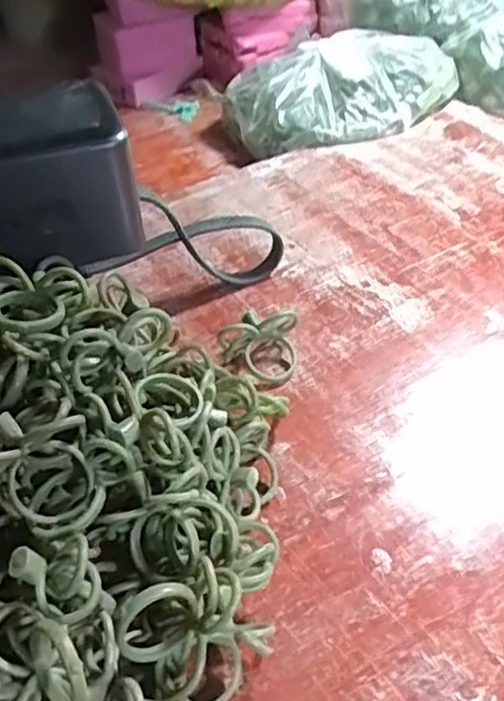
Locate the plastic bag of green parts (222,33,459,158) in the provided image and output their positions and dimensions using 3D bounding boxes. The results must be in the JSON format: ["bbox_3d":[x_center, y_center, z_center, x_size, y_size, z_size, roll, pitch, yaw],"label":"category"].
[{"bbox_3d":[0.061,-0.176,0.428,0.146,0.037,0.097,-14,45,-10],"label":"plastic bag of green parts"}]

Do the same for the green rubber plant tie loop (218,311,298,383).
[{"bbox_3d":[0.003,-0.003,0.269,0.031,0.022,0.028,0,45,4],"label":"green rubber plant tie loop"}]

